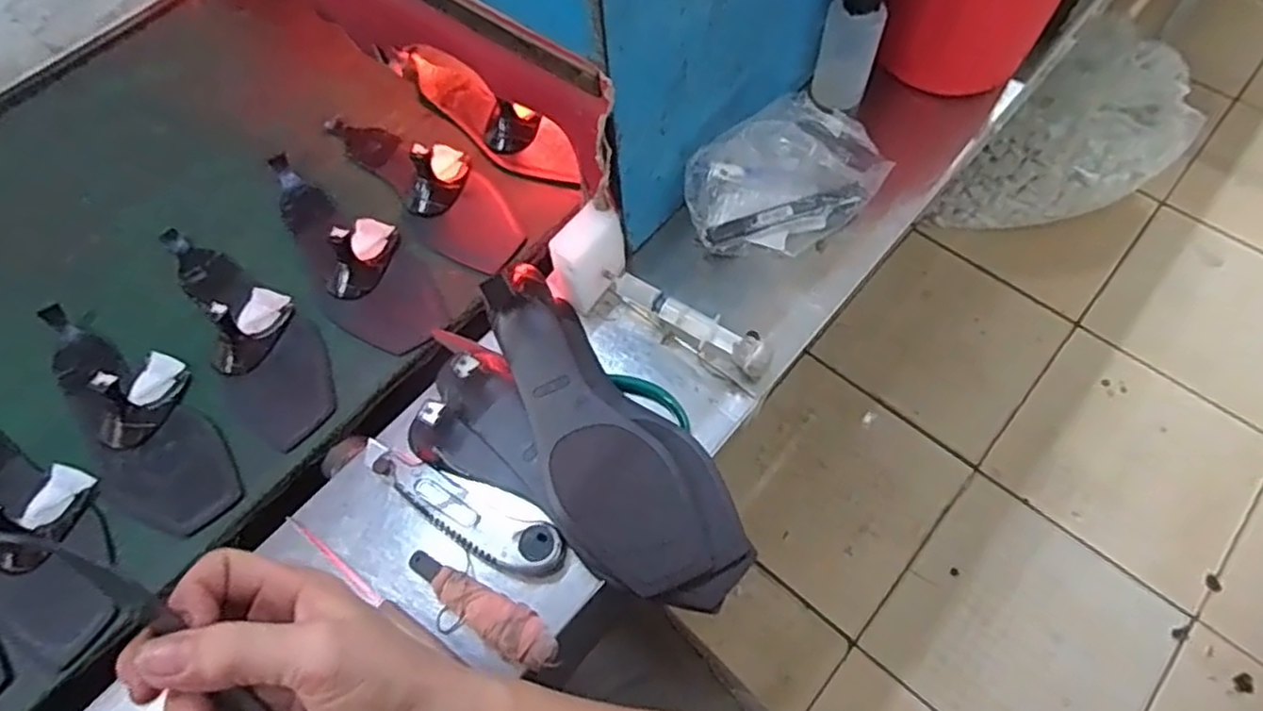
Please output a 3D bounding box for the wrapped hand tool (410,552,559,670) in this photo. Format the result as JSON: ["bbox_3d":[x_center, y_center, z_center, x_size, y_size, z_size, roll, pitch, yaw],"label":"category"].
[{"bbox_3d":[-0.098,0.160,0.449,0.117,0.021,0.029,27,67,16],"label":"wrapped hand tool"}]

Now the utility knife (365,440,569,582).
[{"bbox_3d":[-0.123,0.104,0.479,0.165,0.017,0.037,23,66,15],"label":"utility knife"}]

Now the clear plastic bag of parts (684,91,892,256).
[{"bbox_3d":[0.123,-0.141,0.555,0.156,0.080,0.086,-13,63,-4],"label":"clear plastic bag of parts"}]

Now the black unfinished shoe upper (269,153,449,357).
[{"bbox_3d":[-0.250,-0.087,0.595,0.235,0.044,0.081,34,69,19],"label":"black unfinished shoe upper"}]

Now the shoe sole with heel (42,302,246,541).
[{"bbox_3d":[-0.395,0.028,0.542,0.089,0.047,0.254,-36,66,-14],"label":"shoe sole with heel"}]

